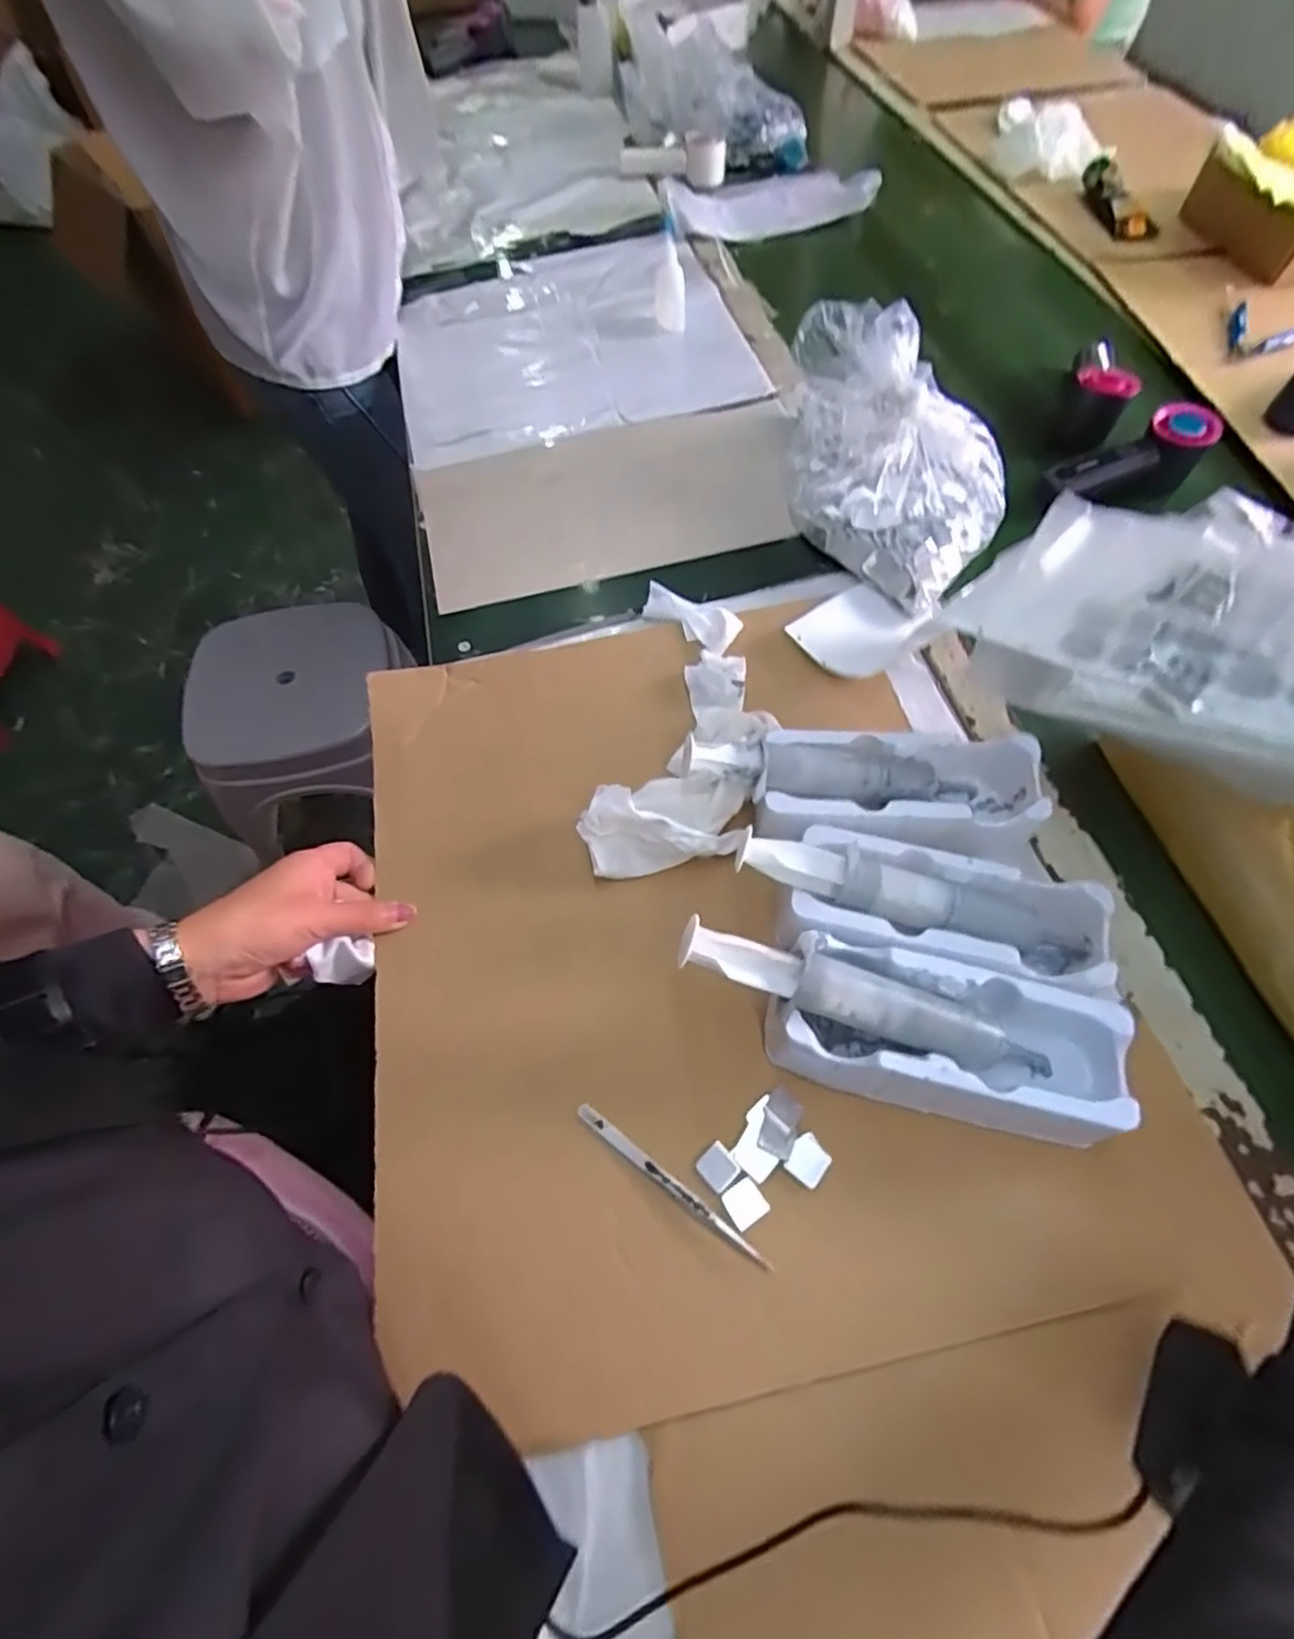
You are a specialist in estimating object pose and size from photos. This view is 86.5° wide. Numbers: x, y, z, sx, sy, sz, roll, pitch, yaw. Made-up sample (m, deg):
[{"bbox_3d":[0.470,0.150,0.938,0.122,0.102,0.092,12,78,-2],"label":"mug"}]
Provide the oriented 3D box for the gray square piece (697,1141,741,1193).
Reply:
[{"bbox_3d":[0.040,0.195,0.386,0.019,0.004,0.021,-36,65,-16],"label":"gray square piece"}]

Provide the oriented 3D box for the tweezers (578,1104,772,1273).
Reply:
[{"bbox_3d":[0.013,0.204,0.385,0.129,0.012,0.008,32,67,19],"label":"tweezers"}]

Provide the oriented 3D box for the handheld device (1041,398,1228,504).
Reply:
[{"bbox_3d":[0.461,-0.341,0.655,0.156,0.043,0.063,-18,60,9],"label":"handheld device"}]

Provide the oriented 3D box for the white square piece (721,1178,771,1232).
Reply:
[{"bbox_3d":[0.054,0.211,0.377,0.021,0.004,0.021,-31,64,-14],"label":"white square piece"}]

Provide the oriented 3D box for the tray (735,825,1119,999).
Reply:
[{"bbox_3d":[0.165,0.053,0.425,0.223,0.055,0.079,7,62,8],"label":"tray"}]

